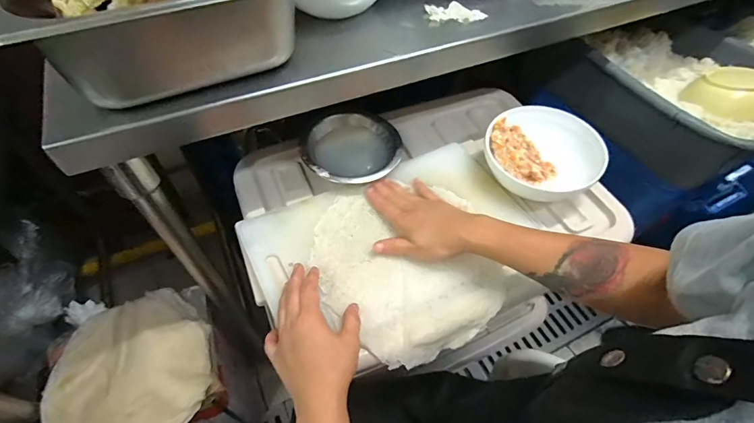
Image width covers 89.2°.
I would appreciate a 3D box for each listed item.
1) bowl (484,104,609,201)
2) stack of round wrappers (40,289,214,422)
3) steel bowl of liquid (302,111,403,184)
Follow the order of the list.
[{"bbox_3d":[0.243,-0.080,0.576,0.158,0.069,0.153,1,53,-1],"label":"bowl"},{"bbox_3d":[-0.418,0.268,0.652,0.244,0.052,0.263,-11,54,-10],"label":"stack of round wrappers"},{"bbox_3d":[-0.035,-0.097,0.584,0.149,0.039,0.126,-32,60,-23],"label":"steel bowl of liquid"}]

